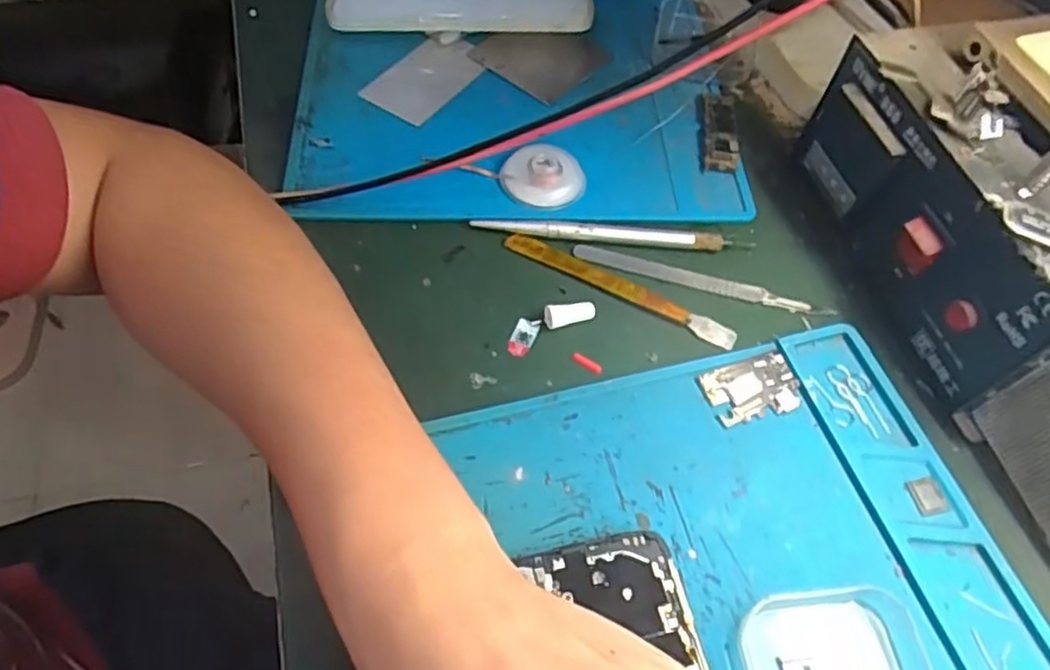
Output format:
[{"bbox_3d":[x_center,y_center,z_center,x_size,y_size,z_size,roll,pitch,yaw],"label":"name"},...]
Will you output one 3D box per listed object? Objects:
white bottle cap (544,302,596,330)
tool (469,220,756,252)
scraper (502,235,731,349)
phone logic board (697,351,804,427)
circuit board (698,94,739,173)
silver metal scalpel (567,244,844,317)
[{"bbox_3d":[0.021,-0.010,0.323,0.025,0.008,0.009,-13,59,-12],"label":"white bottle cap"},{"bbox_3d":[0.045,-0.052,0.351,0.142,0.006,0.012,4,57,-1],"label":"tool"},{"bbox_3d":[0.045,-0.024,0.335,0.121,0.004,0.011,25,59,13],"label":"scraper"},{"bbox_3d":[0.102,0.024,0.308,0.042,0.004,0.027,-13,59,-11],"label":"phone logic board"},{"bbox_3d":[0.113,-0.121,0.399,0.021,0.011,0.062,5,57,0],"label":"circuit board"},{"bbox_3d":[0.087,-0.026,0.341,0.127,0.004,0.010,14,57,6],"label":"silver metal scalpel"}]

